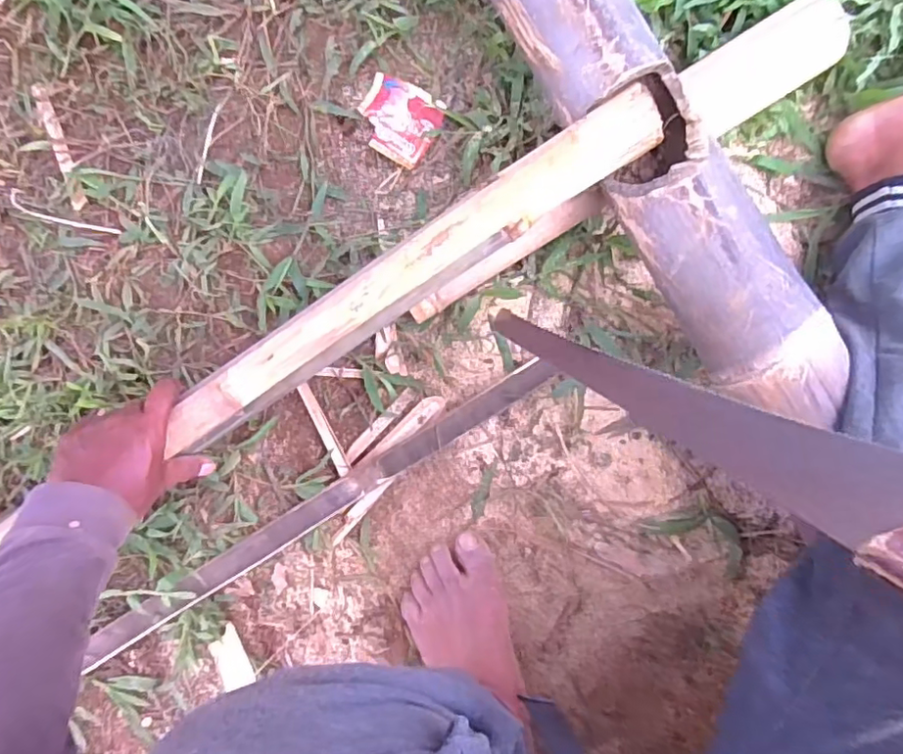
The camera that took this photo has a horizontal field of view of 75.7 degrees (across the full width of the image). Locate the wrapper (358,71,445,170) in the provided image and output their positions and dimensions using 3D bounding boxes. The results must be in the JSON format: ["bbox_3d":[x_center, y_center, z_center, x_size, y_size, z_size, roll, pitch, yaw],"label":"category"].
[{"bbox_3d":[-0.058,-0.275,0.619,0.087,0.022,0.074,38,90,7],"label":"wrapper"}]

